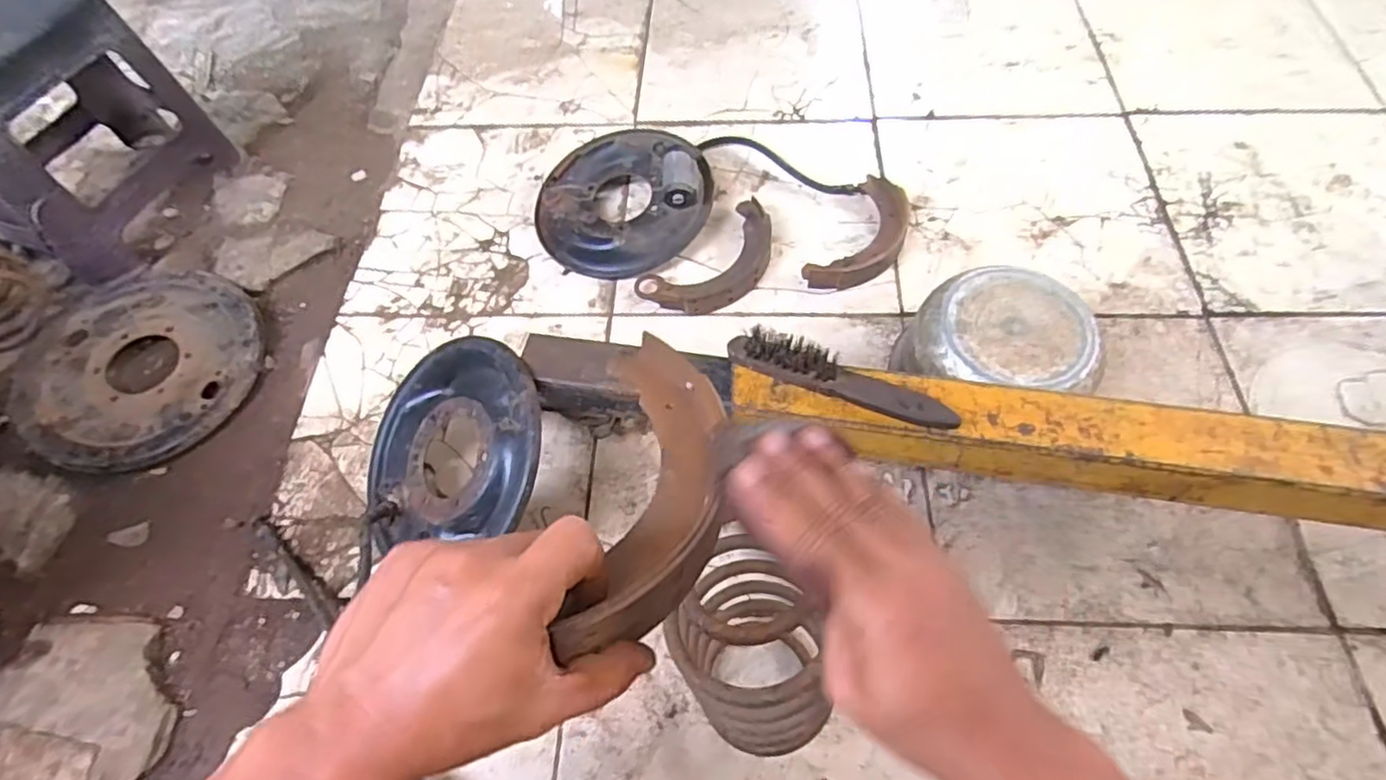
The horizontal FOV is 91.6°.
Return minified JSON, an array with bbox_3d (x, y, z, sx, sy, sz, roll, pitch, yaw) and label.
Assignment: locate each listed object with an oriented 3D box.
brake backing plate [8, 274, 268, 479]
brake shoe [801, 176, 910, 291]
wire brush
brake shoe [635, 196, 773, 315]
[{"bbox_3d":[-0.759,-0.037,0.929,0.293,0.062,0.299,-2,62,3],"label":"brake backing plate"},{"bbox_3d":[0.254,-0.222,0.981,0.100,0.031,0.213,28,67,17],"label":"brake shoe"},{"bbox_3d":[0.147,-0.011,0.674,0.230,0.046,0.033,20,63,14],"label":"wire brush"},{"bbox_3d":[0.037,-0.185,0.978,0.224,0.031,0.123,-38,66,-15],"label":"brake shoe"}]

